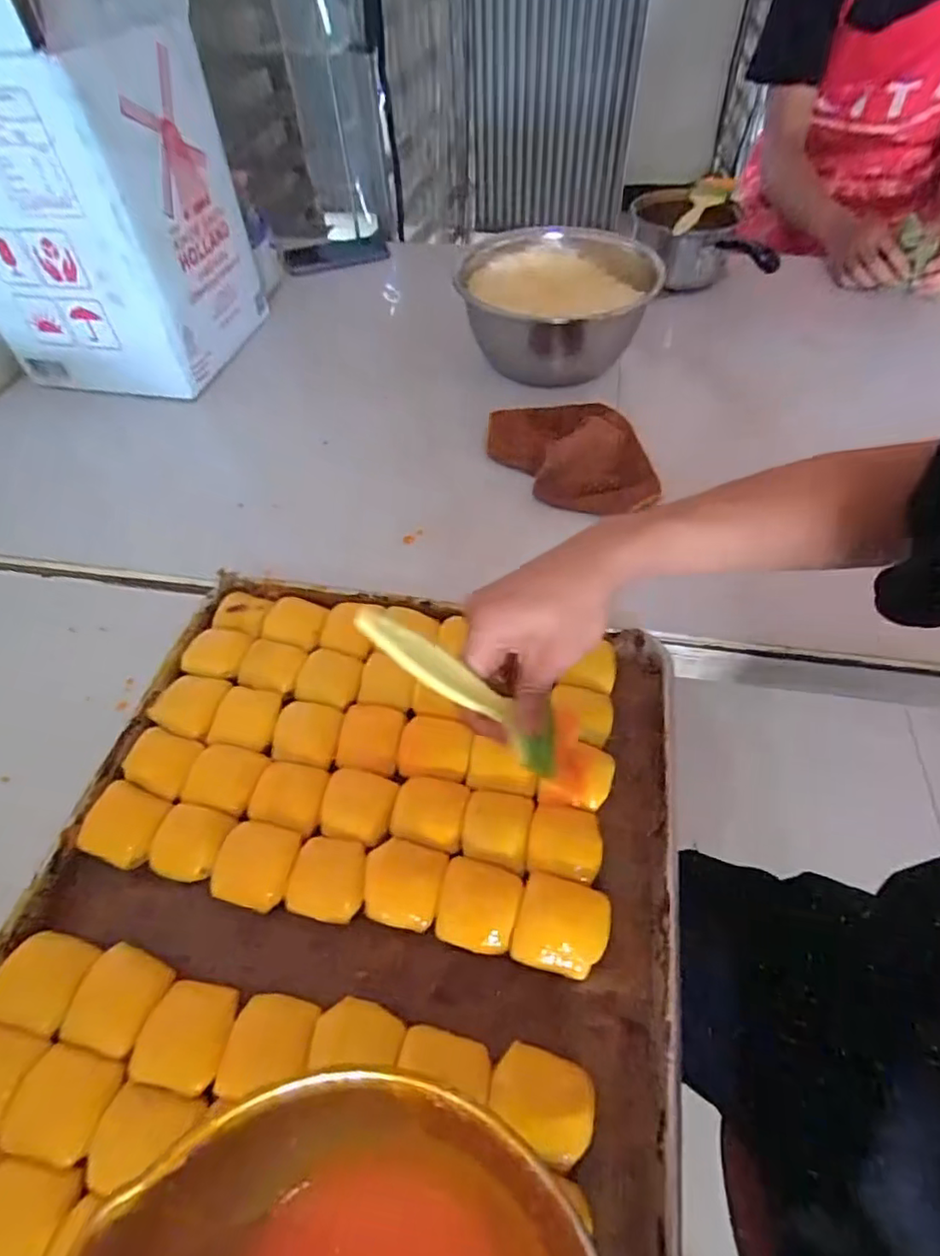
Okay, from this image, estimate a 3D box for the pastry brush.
[{"bbox_3d":[0.018,0.044,0.330,0.025,0.219,0.041,-22,50,28],"label":"pastry brush"}]

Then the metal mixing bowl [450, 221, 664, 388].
[{"bbox_3d":[0.112,-0.409,0.777,0.231,0.128,0.237,-1,55,1],"label":"metal mixing bowl"}]

